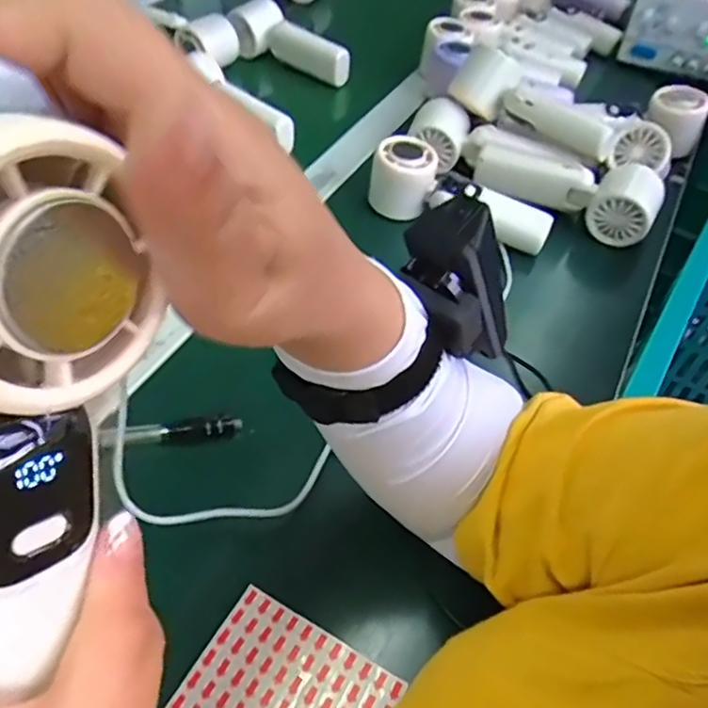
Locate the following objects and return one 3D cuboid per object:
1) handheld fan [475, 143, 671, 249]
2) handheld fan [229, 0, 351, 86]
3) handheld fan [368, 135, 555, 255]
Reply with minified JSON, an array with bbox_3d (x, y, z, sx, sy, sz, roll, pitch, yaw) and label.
[{"bbox_3d":[0.203,-0.163,0.577,0.169,0.048,0.066,32,54,20],"label":"handheld fan"},{"bbox_3d":[-0.087,-0.377,0.750,0.063,0.054,0.172,-34,59,-28],"label":"handheld fan"},{"bbox_3d":[0.092,-0.138,0.544,0.163,0.049,0.057,29,53,18],"label":"handheld fan"}]

